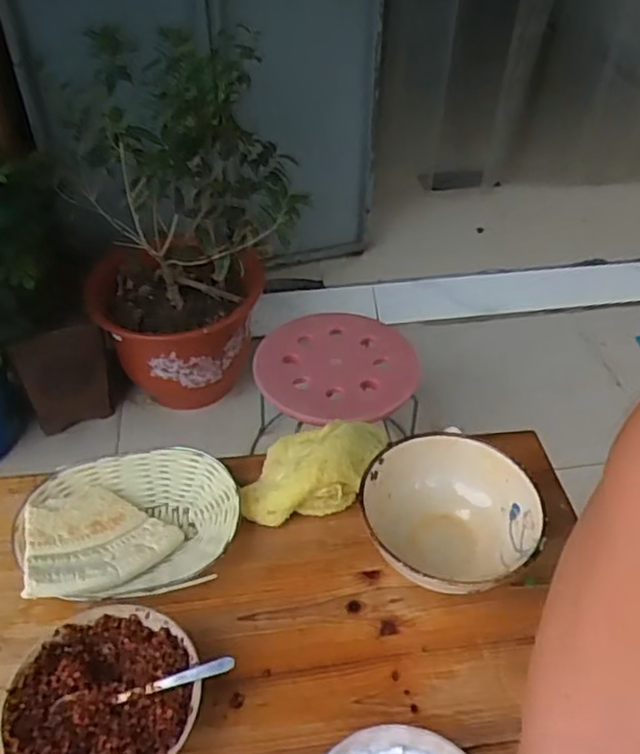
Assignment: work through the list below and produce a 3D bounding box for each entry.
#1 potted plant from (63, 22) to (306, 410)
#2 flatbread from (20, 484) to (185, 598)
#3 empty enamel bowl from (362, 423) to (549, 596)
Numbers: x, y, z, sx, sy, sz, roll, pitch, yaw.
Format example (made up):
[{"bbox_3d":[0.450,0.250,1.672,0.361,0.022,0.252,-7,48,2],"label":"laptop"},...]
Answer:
[{"bbox_3d":[-0.276,-0.290,1.404,0.421,0.713,0.375,-16,45,-18],"label":"potted plant"},{"bbox_3d":[-0.209,0.155,0.645,0.139,0.054,0.125,-10,43,-13],"label":"flatbread"},{"bbox_3d":[0.126,0.142,0.647,0.148,0.086,0.160,1,42,-1],"label":"empty enamel bowl"}]

